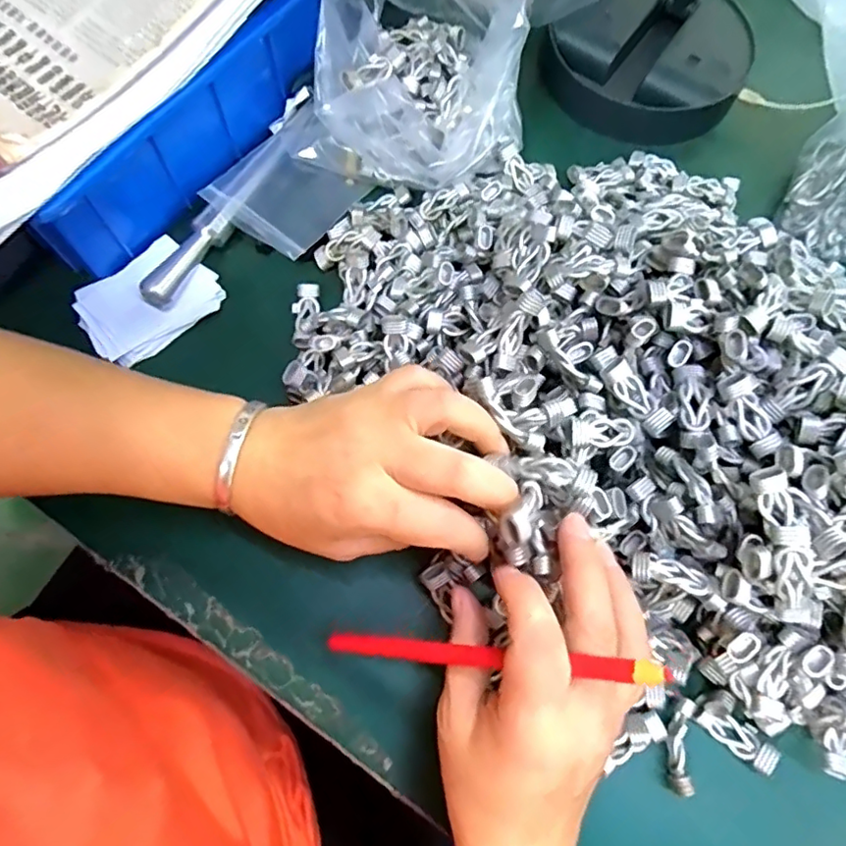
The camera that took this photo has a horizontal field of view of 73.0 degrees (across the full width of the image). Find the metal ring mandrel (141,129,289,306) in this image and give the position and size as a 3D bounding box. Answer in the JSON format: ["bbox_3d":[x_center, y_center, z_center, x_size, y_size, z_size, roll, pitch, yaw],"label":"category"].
[{"bbox_3d":[-0.137,-0.144,0.391,0.015,0.018,0.158,26,71,9],"label":"metal ring mandrel"}]

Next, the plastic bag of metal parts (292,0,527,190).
[{"bbox_3d":[0.004,-0.241,0.381,0.134,0.095,0.139,21,71,7],"label":"plastic bag of metal parts"}]

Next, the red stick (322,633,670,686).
[{"bbox_3d":[0.020,0.103,0.254,0.171,0.005,0.009,-11,67,36],"label":"red stick"}]

